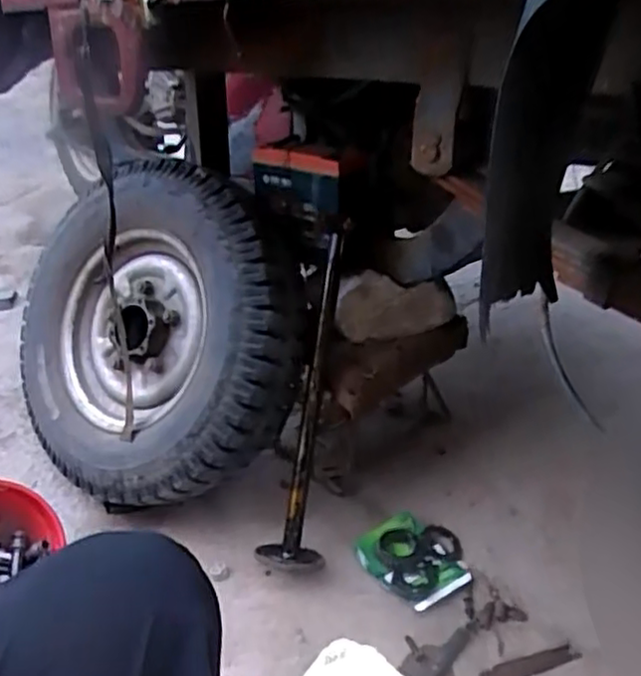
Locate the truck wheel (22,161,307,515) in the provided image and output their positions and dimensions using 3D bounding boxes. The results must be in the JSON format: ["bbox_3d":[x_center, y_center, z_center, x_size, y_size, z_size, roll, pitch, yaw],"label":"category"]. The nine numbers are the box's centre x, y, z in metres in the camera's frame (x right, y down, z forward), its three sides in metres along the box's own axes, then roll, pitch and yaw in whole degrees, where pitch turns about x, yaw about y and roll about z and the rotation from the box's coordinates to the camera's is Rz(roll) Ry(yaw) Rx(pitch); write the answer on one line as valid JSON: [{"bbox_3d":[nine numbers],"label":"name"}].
[{"bbox_3d":[-0.275,-0.003,1.127,0.129,0.528,0.522,20,34,-56],"label":"truck wheel"}]

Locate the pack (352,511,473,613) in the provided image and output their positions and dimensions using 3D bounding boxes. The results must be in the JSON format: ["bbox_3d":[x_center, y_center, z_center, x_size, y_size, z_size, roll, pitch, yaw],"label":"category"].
[{"bbox_3d":[0.143,0.322,1.031,0.138,0.031,0.154,-25,36,-32],"label":"pack"}]

